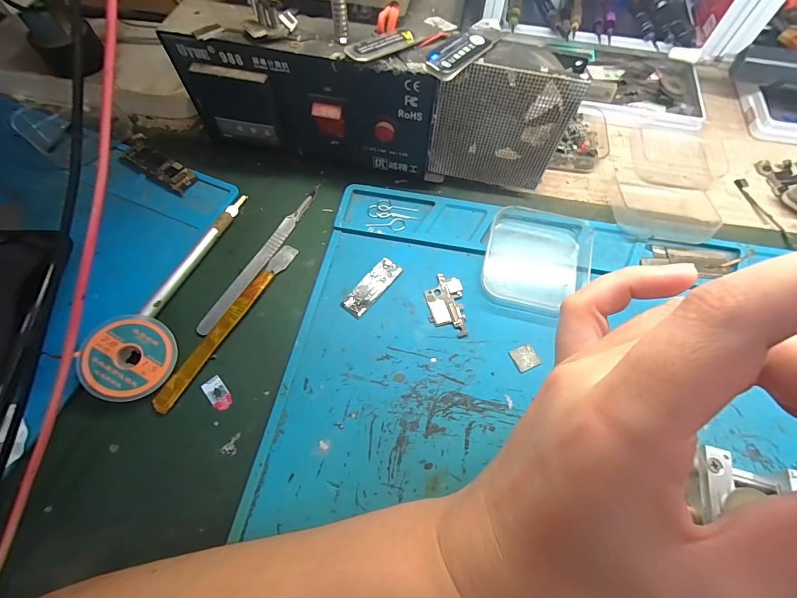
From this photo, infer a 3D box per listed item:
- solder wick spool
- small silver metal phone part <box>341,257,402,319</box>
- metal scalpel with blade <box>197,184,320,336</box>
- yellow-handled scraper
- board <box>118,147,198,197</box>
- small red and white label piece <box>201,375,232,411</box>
[{"bbox_3d":[-0.145,0.031,0.196,0.043,0.007,0.044,5,74,-19],"label":"solder wick spool"},{"bbox_3d":[-0.016,-0.008,0.230,0.016,0.004,0.044,35,68,15],"label":"small silver metal phone part"},{"bbox_3d":[-0.087,-0.030,0.241,0.012,0.004,0.124,23,66,10],"label":"metal scalpel with blade"},{"bbox_3d":[-0.099,0.012,0.219,0.012,0.005,0.118,27,67,12],"label":"yellow-handled scraper"},{"bbox_3d":[-0.172,-0.095,0.264,0.057,0.006,0.020,27,67,12],"label":"board"},{"bbox_3d":[-0.099,0.052,0.201,0.010,0.004,0.020,-37,70,-17],"label":"small red and white label piece"}]

